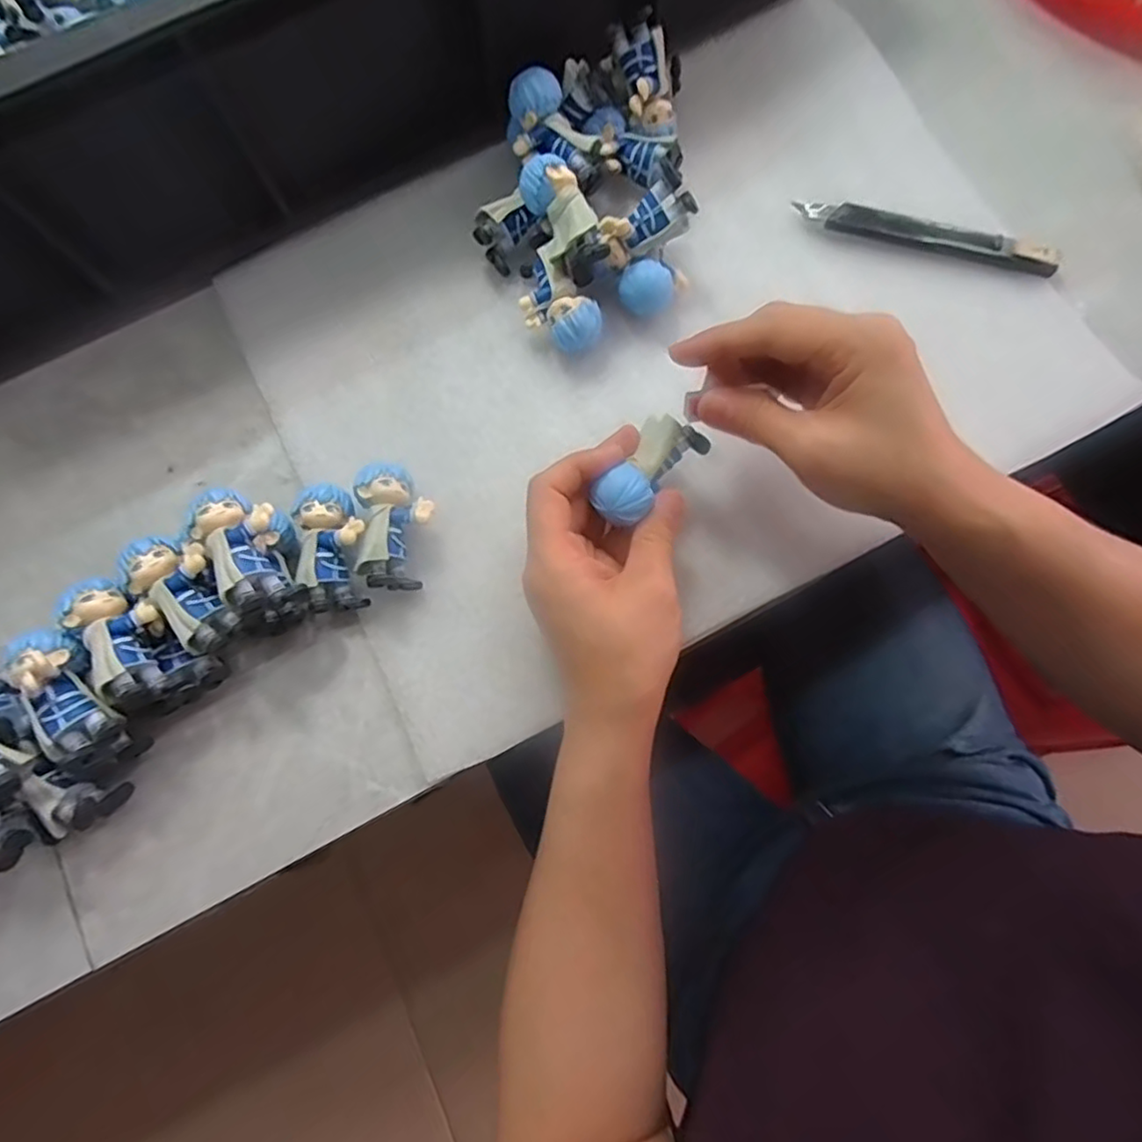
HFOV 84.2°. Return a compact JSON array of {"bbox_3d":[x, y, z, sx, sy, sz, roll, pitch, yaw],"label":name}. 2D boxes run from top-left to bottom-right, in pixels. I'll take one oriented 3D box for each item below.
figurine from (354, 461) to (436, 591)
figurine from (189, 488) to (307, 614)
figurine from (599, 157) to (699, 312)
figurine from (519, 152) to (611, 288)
[{"bbox_3d":[-0.086,-0.021,0.308,0.038,0.031,0.060,-10,76,0],"label":"figurine"},{"bbox_3d":[-0.142,-0.011,0.276,0.032,0.019,0.057,-32,77,-5],"label":"figurine"},{"bbox_3d":[0.044,-0.166,0.331,0.053,0.044,0.047,-40,78,-7],"label":"figurine"},{"bbox_3d":[-0.003,-0.178,0.320,0.027,0.025,0.056,-25,77,-3],"label":"figurine"}]

